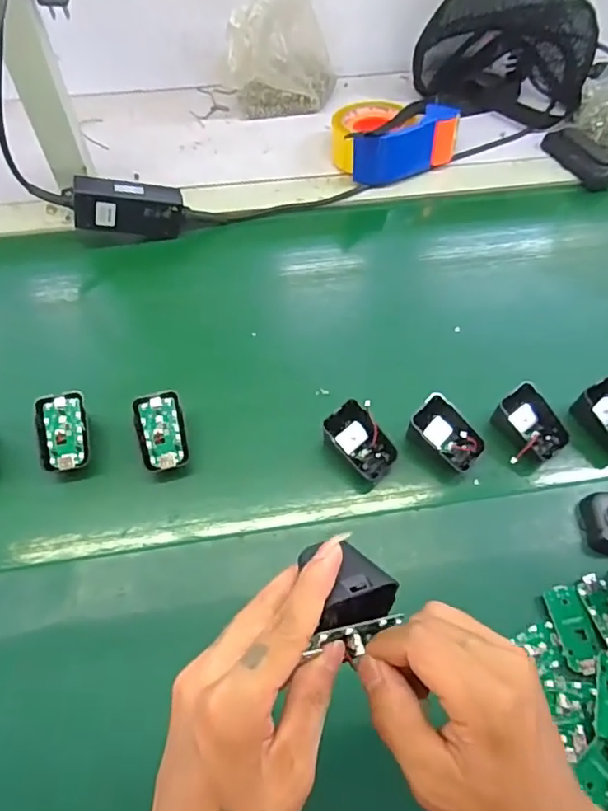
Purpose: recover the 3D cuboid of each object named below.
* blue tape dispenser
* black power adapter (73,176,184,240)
[{"bbox_3d":[0.110,-0.352,0.703,0.149,0.067,0.112,-17,61,-10],"label":"blue tape dispenser"},{"bbox_3d":[-0.198,-0.222,0.614,0.114,0.056,0.031,-1,58,-24],"label":"black power adapter"}]

